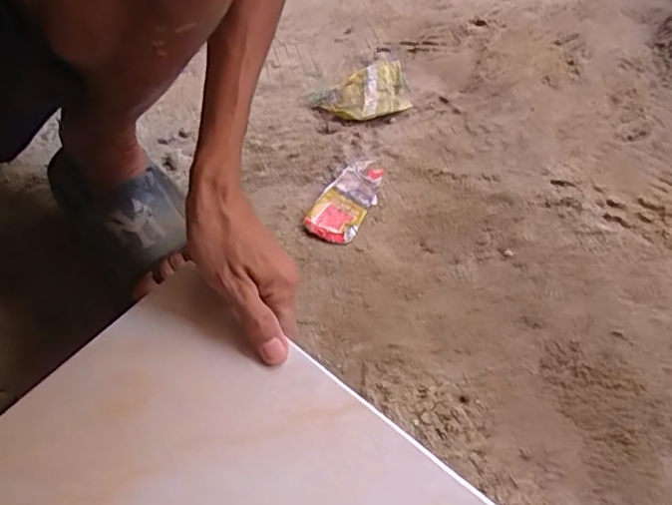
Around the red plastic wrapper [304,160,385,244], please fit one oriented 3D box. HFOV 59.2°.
[{"bbox_3d":[0.014,-0.058,0.635,0.053,0.010,0.115,24,60,19],"label":"red plastic wrapper"}]

